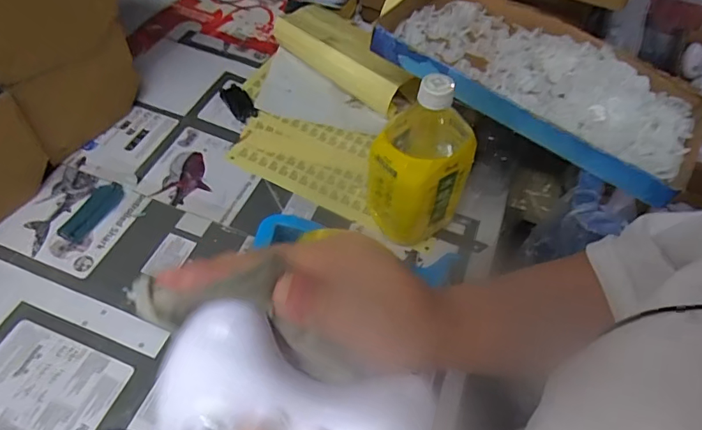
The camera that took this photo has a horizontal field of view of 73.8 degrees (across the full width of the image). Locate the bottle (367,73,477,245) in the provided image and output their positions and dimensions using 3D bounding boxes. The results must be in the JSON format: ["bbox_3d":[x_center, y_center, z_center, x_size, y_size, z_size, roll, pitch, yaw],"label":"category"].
[{"bbox_3d":[0.069,-0.047,0.485,0.092,0.205,0.092,17,54,8],"label":"bottle"}]

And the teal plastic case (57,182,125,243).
[{"bbox_3d":[-0.299,-0.005,0.540,0.037,0.006,0.084,19,55,9],"label":"teal plastic case"}]

